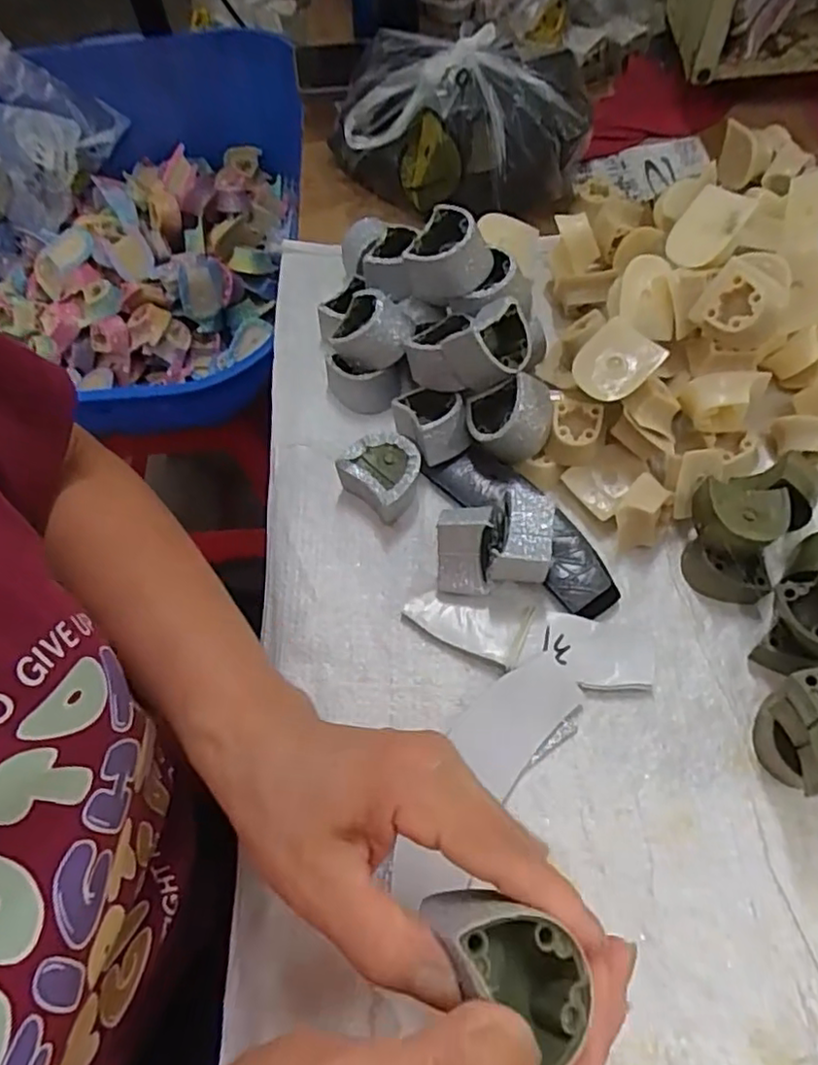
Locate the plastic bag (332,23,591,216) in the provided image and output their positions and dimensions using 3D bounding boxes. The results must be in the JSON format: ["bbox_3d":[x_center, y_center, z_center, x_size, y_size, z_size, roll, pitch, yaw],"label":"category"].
[{"bbox_3d":[0.035,-0.346,0.536,0.213,0.091,0.144,34,71,18],"label":"plastic bag"}]

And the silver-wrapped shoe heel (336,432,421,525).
[{"bbox_3d":[-0.016,-0.039,0.427,0.050,0.032,0.043,36,72,19],"label":"silver-wrapped shoe heel"}]

